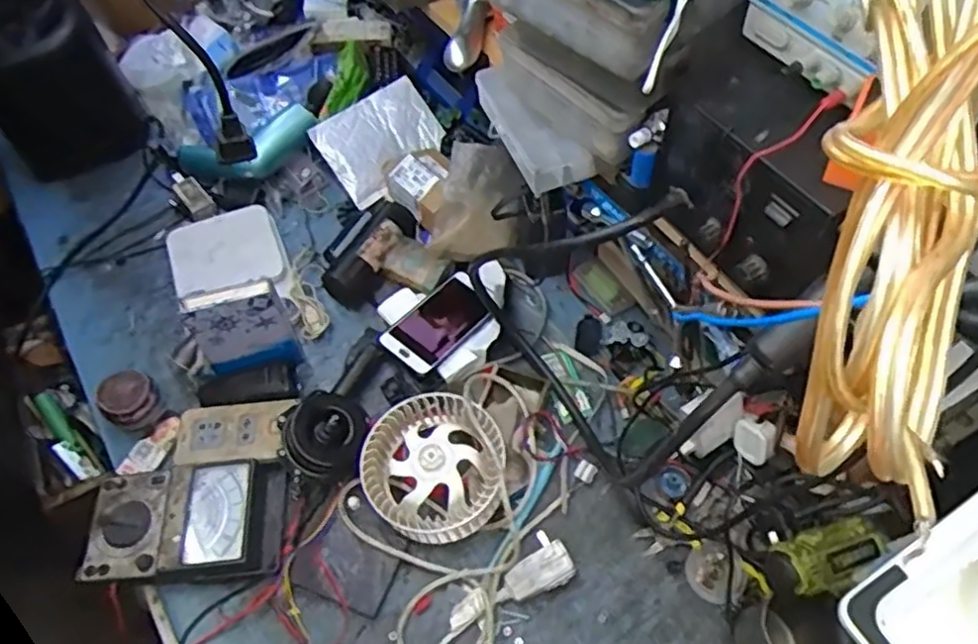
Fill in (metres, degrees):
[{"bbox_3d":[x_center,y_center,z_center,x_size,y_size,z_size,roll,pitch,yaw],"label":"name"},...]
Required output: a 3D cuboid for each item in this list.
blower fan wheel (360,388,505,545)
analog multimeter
[{"bbox_3d":[-0.060,0.152,0.745,0.142,0.064,0.149,-1,56,1],"label":"blower fan wheel"},{"bbox_3d":[-0.311,0.204,0.727,0.192,0.046,0.120,-7,56,-3],"label":"analog multimeter"}]

